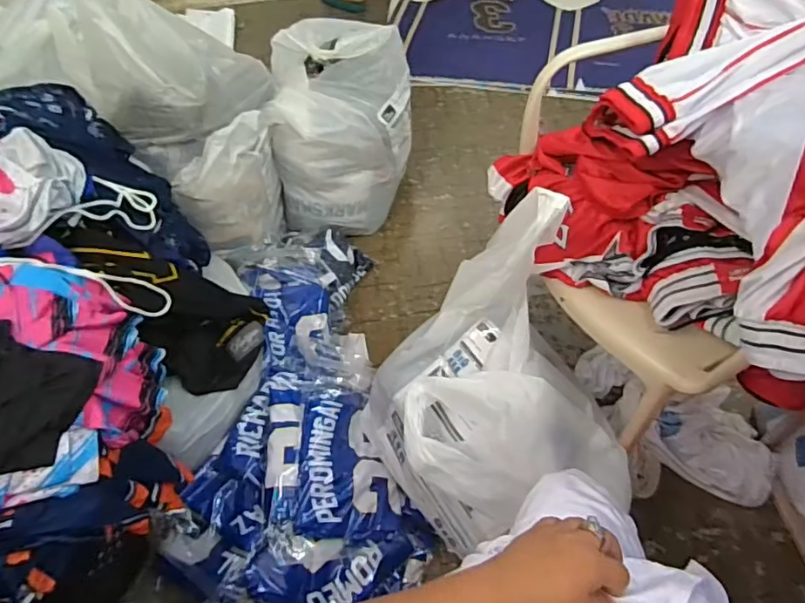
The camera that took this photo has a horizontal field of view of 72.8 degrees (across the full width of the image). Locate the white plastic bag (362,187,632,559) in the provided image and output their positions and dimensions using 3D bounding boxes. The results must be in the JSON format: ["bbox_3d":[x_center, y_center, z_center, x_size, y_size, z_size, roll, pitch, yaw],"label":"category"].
[{"bbox_3d":[0.142,0.161,0.878,0.379,0.524,0.350,-17,55,-8],"label":"white plastic bag"}]

